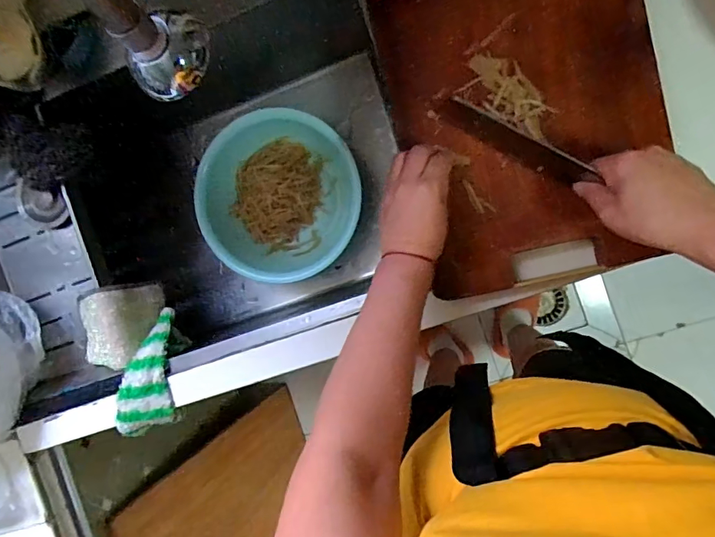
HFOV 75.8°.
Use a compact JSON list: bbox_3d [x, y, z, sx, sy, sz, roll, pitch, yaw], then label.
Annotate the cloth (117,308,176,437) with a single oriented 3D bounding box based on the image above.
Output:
[{"bbox_3d":[-0.257,0.130,0.586,0.066,0.060,0.165,4,75,9],"label":"cloth"}]

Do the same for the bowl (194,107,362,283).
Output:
[{"bbox_3d":[-0.112,-0.098,0.714,0.217,0.115,0.234,1,93,9],"label":"bowl"}]

